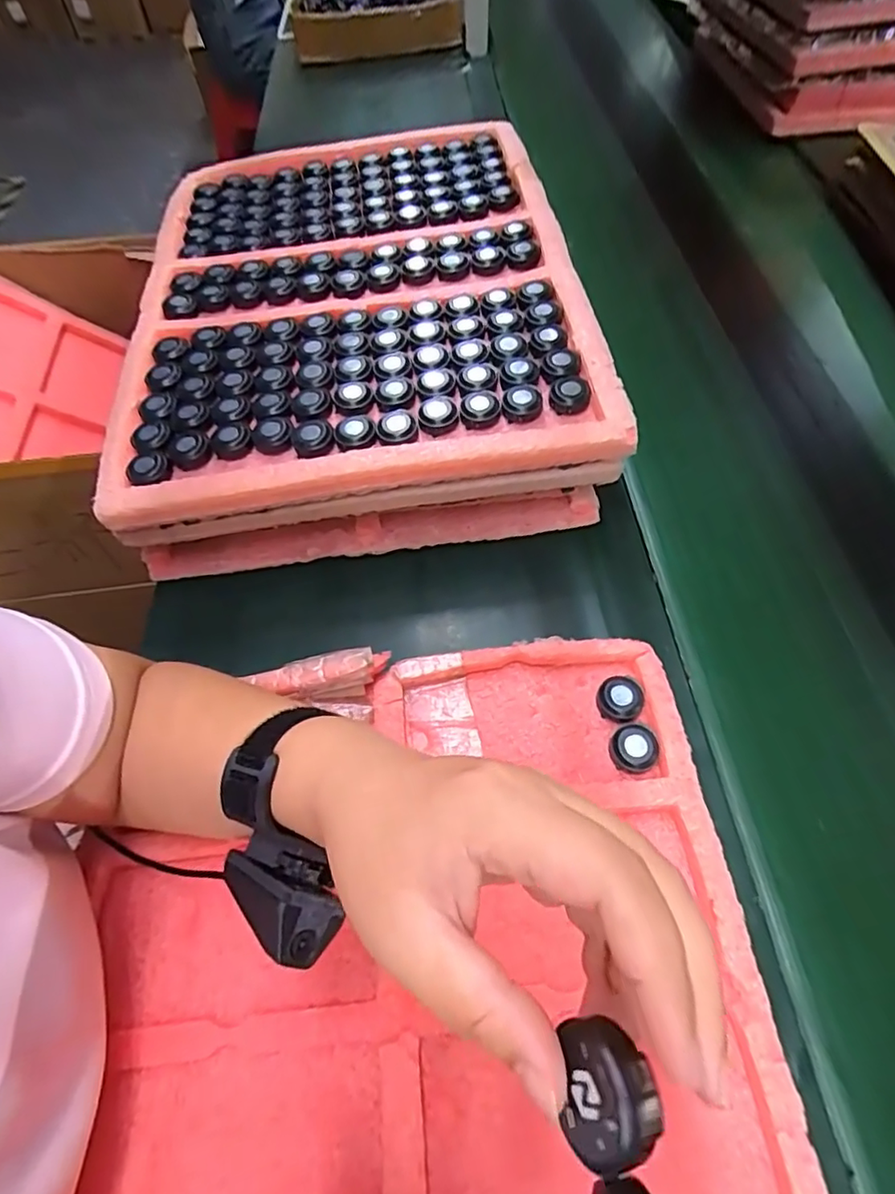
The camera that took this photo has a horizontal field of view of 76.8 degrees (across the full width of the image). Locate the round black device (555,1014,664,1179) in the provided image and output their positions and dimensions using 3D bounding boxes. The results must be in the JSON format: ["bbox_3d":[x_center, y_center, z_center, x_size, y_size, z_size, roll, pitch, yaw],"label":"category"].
[{"bbox_3d":[0.039,0.121,0.137,0.020,0.018,0.028,-4,57,-2],"label":"round black device"}]

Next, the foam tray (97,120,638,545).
[{"bbox_3d":[-0.088,-0.287,0.521,0.379,0.054,0.535,-6,58,-3],"label":"foam tray"}]

